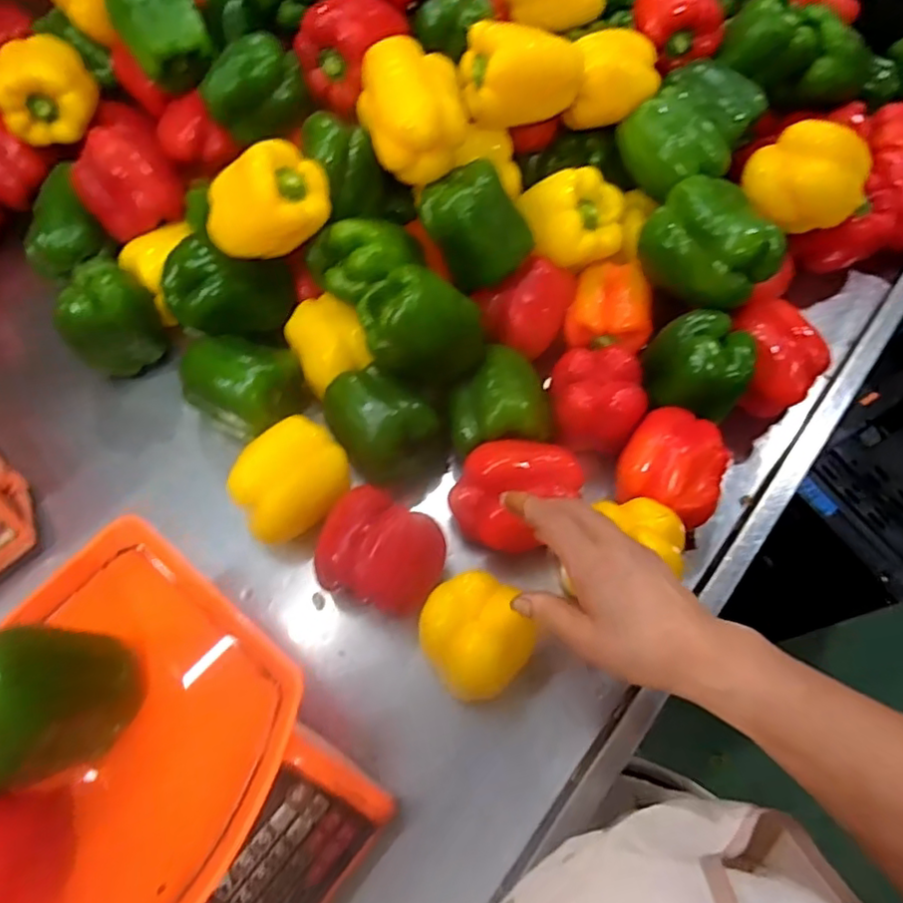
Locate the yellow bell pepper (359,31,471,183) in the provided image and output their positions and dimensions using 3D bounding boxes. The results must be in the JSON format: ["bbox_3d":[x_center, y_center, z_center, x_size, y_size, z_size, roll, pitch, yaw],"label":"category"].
[{"bbox_3d":[-0.034,-0.296,0.543,0.092,0.074,0.094,-4,65,-1],"label":"yellow bell pepper"}]

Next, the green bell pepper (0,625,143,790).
[{"bbox_3d":[-0.233,0.143,0.349,0.076,0.096,0.077,0,65,0],"label":"green bell pepper"}]

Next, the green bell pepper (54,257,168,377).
[{"bbox_3d":[-0.339,-0.130,0.617,0.075,0.087,0.089,30,69,14],"label":"green bell pepper"}]

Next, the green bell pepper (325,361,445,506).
[{"bbox_3d":[-0.062,-0.016,0.580,0.075,0.105,0.107,-42,71,-17],"label":"green bell pepper"}]

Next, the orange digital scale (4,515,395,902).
[{"bbox_3d":[-0.218,0.237,0.408,0.273,0.107,0.282,38,71,17],"label":"orange digital scale"}]

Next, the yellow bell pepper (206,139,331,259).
[{"bbox_3d":[-0.155,-0.213,0.533,0.108,0.065,0.071,-33,69,-14],"label":"yellow bell pepper"}]

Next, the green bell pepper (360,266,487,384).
[{"bbox_3d":[-0.023,-0.109,0.545,0.105,0.083,0.086,-12,65,-5],"label":"green bell pepper"}]

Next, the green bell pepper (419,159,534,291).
[{"bbox_3d":[0.023,-0.210,0.569,0.098,0.075,0.077,38,71,16],"label":"green bell pepper"}]

